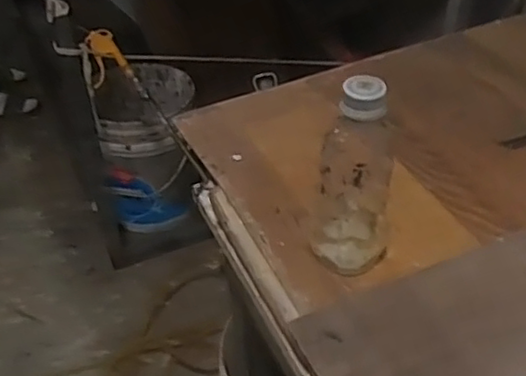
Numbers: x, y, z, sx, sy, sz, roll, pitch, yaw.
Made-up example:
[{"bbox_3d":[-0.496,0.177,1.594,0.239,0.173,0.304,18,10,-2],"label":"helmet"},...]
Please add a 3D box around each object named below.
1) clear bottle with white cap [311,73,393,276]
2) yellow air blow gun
[{"bbox_3d":[0.068,-0.006,0.491,0.057,0.167,0.053,5,39,8],"label":"clear bottle with white cap"},{"bbox_3d":[-0.295,-0.234,1.283,0.071,0.165,0.071,-25,16,46],"label":"yellow air blow gun"}]

